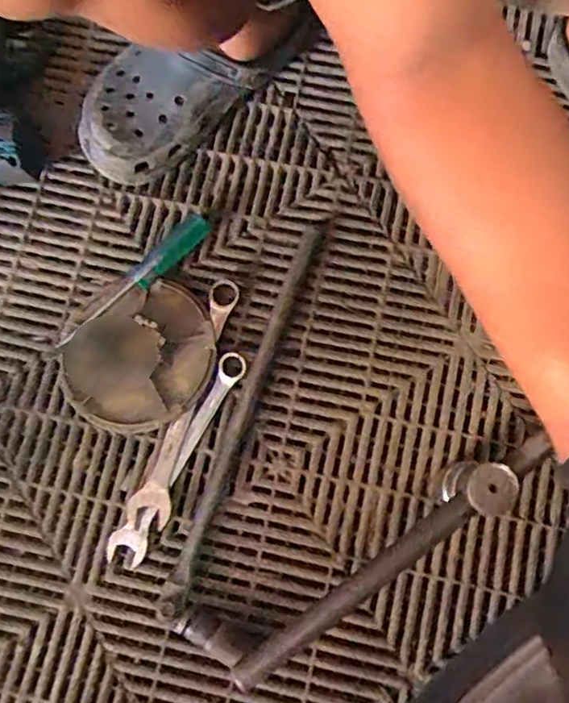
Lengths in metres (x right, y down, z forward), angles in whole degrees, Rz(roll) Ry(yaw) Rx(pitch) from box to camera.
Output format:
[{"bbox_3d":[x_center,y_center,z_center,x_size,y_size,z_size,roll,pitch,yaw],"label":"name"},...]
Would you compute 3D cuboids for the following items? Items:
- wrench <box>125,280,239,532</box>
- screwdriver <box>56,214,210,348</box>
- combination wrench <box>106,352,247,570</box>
[{"bbox_3d":[-0.084,0.043,0.540,0.035,0.012,0.227,19,79,4],"label":"wrench"},{"bbox_3d":[-0.138,-0.065,0.560,0.030,0.025,0.175,43,82,8],"label":"screwdriver"},{"bbox_3d":[-0.093,0.090,0.531,0.031,0.013,0.201,28,80,6],"label":"combination wrench"}]

